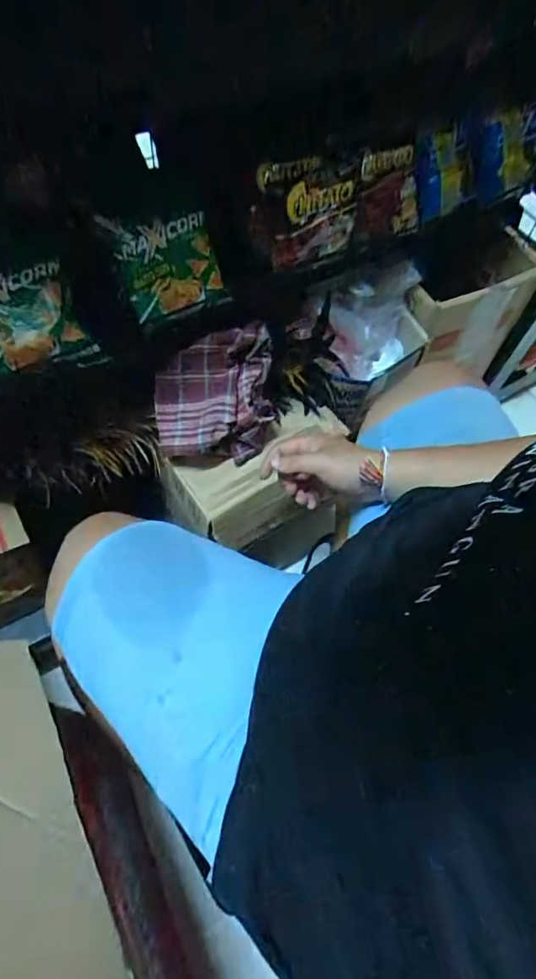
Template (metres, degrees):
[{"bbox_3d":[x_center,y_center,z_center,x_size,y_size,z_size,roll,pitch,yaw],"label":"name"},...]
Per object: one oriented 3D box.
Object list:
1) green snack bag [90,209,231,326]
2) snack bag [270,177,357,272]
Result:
[{"bbox_3d":[-0.115,-0.259,0.563,0.110,0.117,0.025,-24,22,-10],"label":"green snack bag"},{"bbox_3d":[0.055,-0.314,0.584,0.115,0.096,0.016,-30,68,-19],"label":"snack bag"}]

